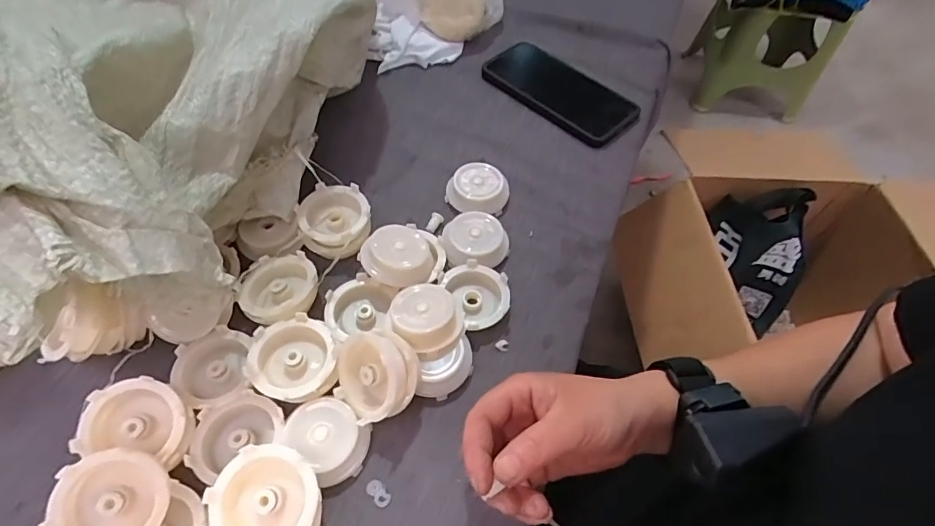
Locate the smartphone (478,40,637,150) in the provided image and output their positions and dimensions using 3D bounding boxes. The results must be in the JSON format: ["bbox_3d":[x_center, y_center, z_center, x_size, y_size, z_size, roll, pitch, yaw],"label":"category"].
[{"bbox_3d":[0.096,-0.184,0.502,0.164,0.010,0.082,37,62,20],"label":"smartphone"}]

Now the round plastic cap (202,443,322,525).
[{"bbox_3d":[-0.105,0.129,0.251,0.054,0.016,0.063,-8,75,-9],"label":"round plastic cap"}]

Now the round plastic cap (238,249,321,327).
[{"bbox_3d":[-0.133,0.018,0.339,0.053,0.016,0.063,-29,62,-21],"label":"round plastic cap"}]

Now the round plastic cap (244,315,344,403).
[{"bbox_3d":[-0.111,0.062,0.311,0.054,0.018,0.054,1,56,-2],"label":"round plastic cap"}]

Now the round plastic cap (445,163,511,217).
[{"bbox_3d":[0.009,-0.064,0.418,0.053,0.018,0.043,6,56,1],"label":"round plastic cap"}]

